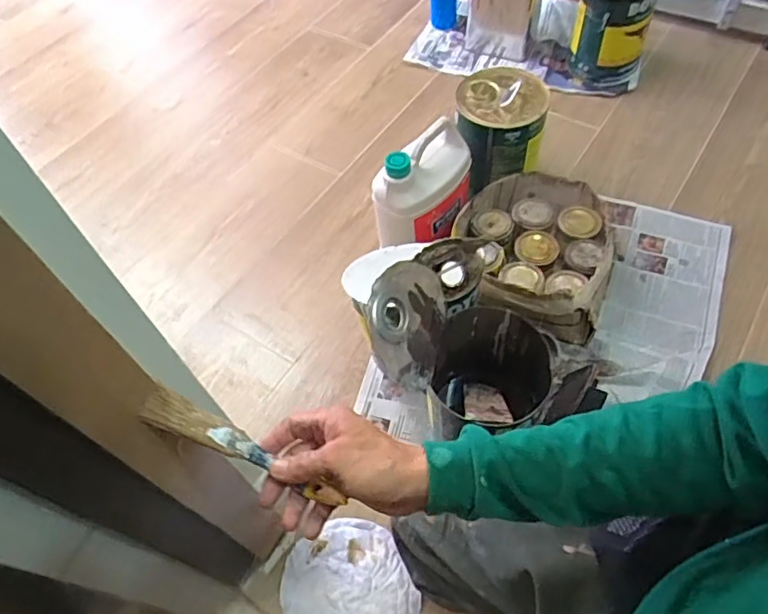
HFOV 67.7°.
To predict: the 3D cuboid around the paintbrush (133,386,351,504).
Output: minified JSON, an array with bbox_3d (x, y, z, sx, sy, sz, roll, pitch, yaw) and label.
[{"bbox_3d":[-0.108,0.115,0.458,0.173,0.023,0.029,30,61,-11],"label":"paintbrush"}]

